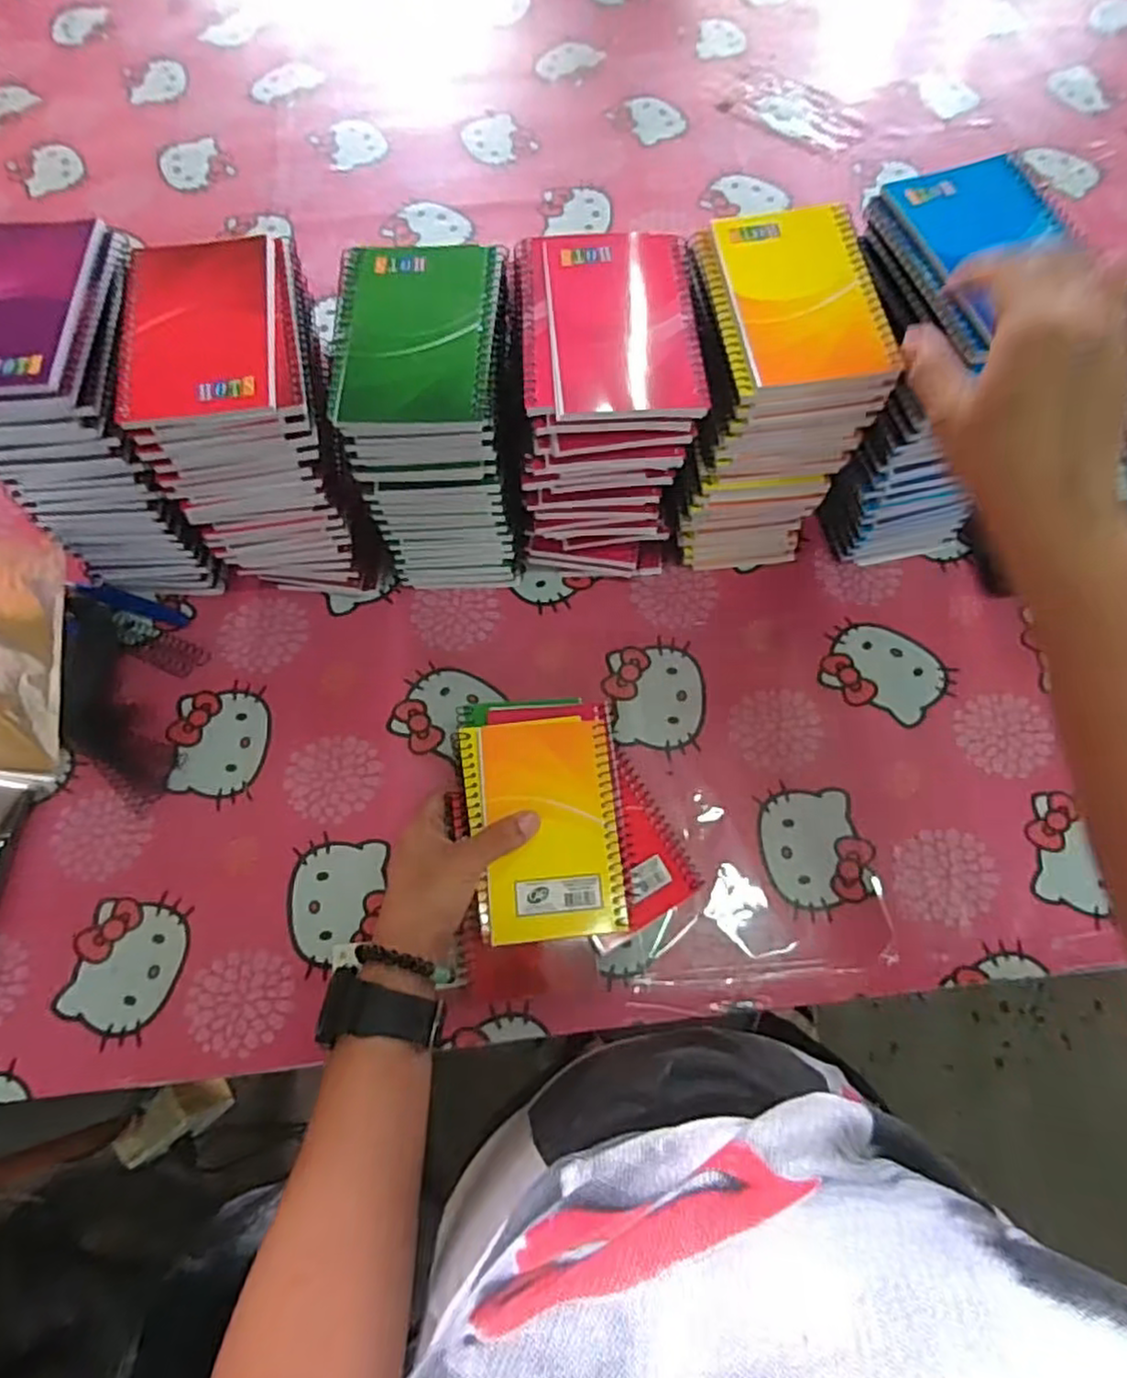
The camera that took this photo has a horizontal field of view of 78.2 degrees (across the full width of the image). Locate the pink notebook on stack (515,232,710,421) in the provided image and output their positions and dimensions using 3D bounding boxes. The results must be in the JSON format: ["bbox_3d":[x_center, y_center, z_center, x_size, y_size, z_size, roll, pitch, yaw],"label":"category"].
[{"bbox_3d":[0.026,-0.212,0.398,0.100,0.012,0.134,-3,69,0],"label":"pink notebook on stack"}]

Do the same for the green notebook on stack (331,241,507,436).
[{"bbox_3d":[-0.084,-0.206,0.398,0.095,0.012,0.133,0,69,1],"label":"green notebook on stack"}]

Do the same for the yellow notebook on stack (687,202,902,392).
[{"bbox_3d":[0.136,-0.230,0.403,0.099,0.014,0.123,-10,69,-3],"label":"yellow notebook on stack"}]

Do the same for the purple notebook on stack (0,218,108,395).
[{"bbox_3d":[-0.320,-0.221,0.396,0.086,0.014,0.129,-5,69,-1],"label":"purple notebook on stack"}]

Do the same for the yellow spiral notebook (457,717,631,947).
[{"bbox_3d":[-0.011,0.084,0.430,0.092,0.011,0.133,-7,69,-2],"label":"yellow spiral notebook"}]

